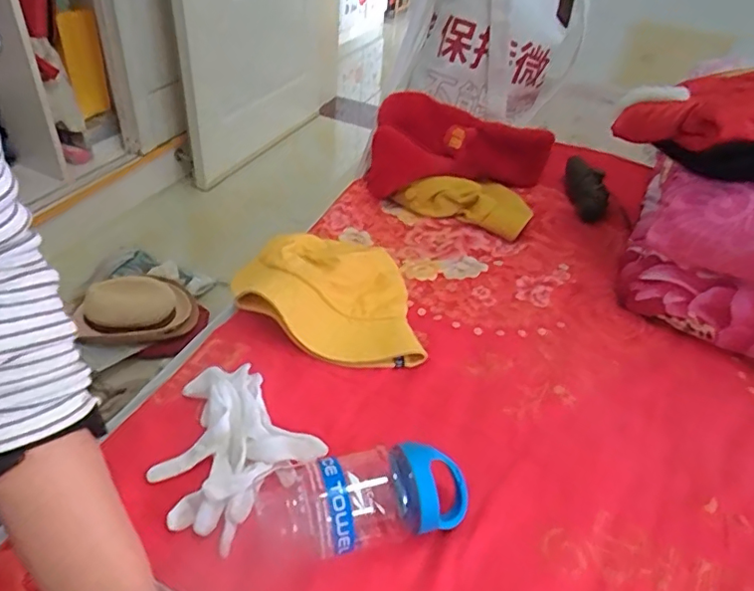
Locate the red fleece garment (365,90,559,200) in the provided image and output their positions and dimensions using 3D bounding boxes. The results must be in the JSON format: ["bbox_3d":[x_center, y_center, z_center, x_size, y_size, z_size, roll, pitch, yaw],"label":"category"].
[{"bbox_3d":[0.119,-0.234,0.870,0.281,0.112,0.129,-8,44,-17],"label":"red fleece garment"}]

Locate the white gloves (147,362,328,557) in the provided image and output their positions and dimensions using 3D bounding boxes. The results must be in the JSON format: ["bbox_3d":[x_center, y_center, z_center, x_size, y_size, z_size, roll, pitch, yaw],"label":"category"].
[{"bbox_3d":[-0.141,0.130,0.506,0.145,0.026,0.140,30,46,24],"label":"white gloves"}]

